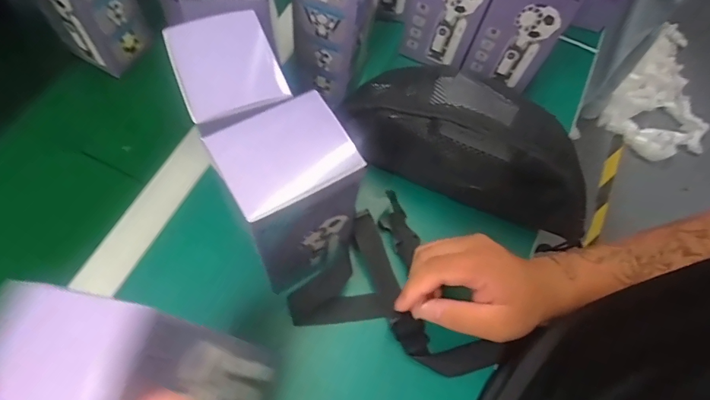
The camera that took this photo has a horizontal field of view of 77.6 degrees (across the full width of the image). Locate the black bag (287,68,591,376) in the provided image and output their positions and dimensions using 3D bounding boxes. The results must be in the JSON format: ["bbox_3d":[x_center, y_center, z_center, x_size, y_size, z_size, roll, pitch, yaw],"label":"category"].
[{"bbox_3d":[0.098,0.008,0.433,0.241,0.115,0.277,10,58,2],"label":"black bag"}]

